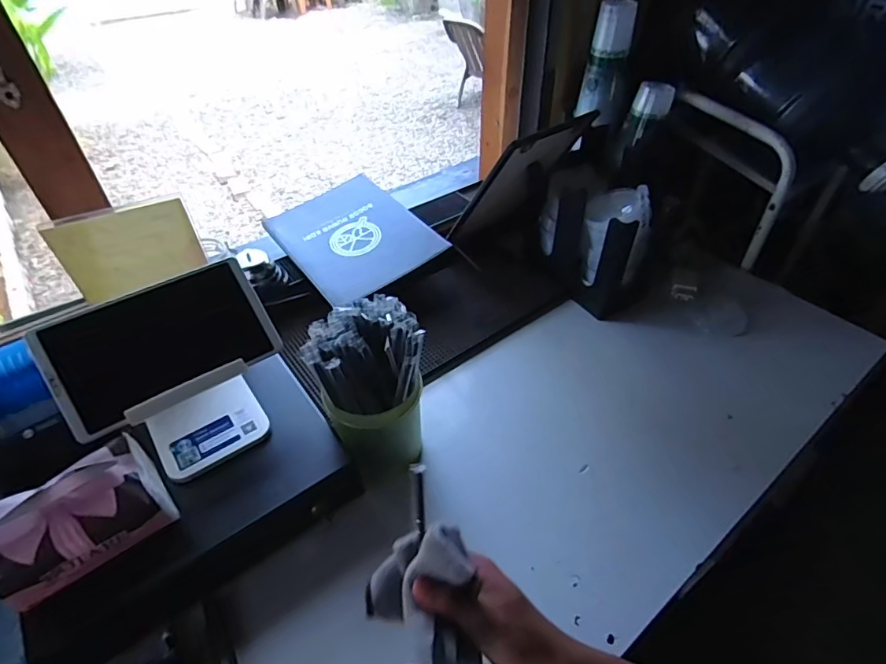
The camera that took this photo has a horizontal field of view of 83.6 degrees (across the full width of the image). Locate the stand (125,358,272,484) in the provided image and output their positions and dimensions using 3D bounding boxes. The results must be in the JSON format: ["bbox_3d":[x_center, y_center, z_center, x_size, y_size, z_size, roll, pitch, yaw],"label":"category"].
[{"bbox_3d":[-0.281,0.078,0.566,0.118,0.109,0.112,-28,51,-25],"label":"stand"}]

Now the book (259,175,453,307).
[{"bbox_3d":[-0.167,-0.180,0.909,0.228,0.014,0.292,-33,55,-19],"label":"book"}]

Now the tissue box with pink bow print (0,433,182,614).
[{"bbox_3d":[-0.349,0.177,0.474,0.142,0.064,0.086,-35,54,-29],"label":"tissue box with pink bow print"}]

